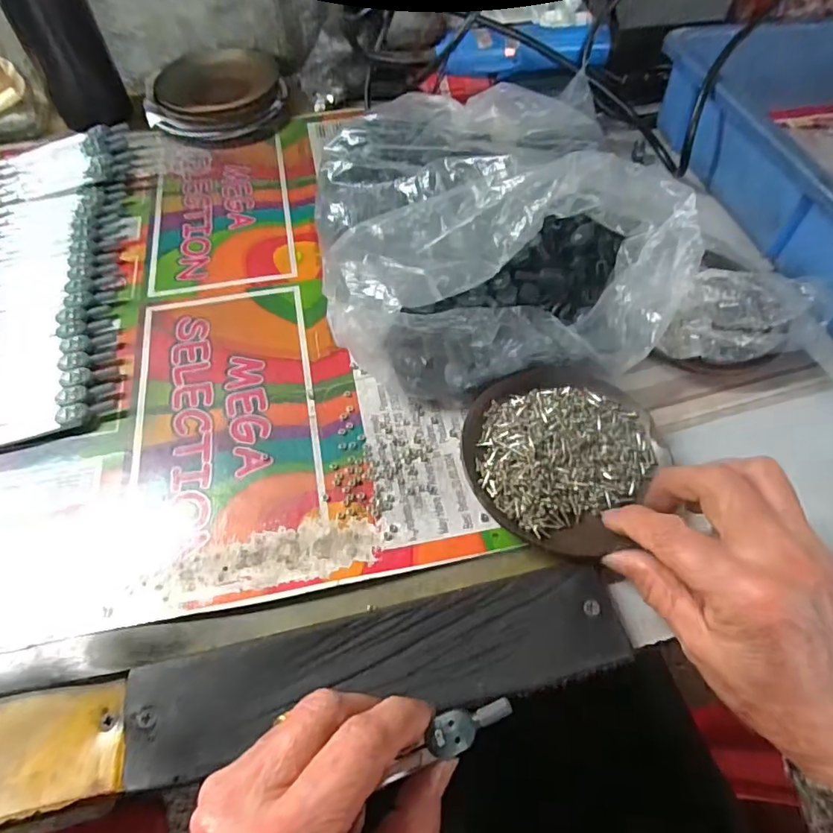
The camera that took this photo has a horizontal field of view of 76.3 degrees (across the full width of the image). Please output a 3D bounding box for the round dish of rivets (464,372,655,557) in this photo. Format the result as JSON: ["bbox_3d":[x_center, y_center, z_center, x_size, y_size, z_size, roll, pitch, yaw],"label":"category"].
[{"bbox_3d":[0.080,0.017,0.301,0.101,0.016,0.117,24,63,16],"label":"round dish of rivets"}]

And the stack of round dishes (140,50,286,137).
[{"bbox_3d":[-0.189,-0.309,0.507,0.118,0.029,0.106,0,56,0],"label":"stack of round dishes"}]

